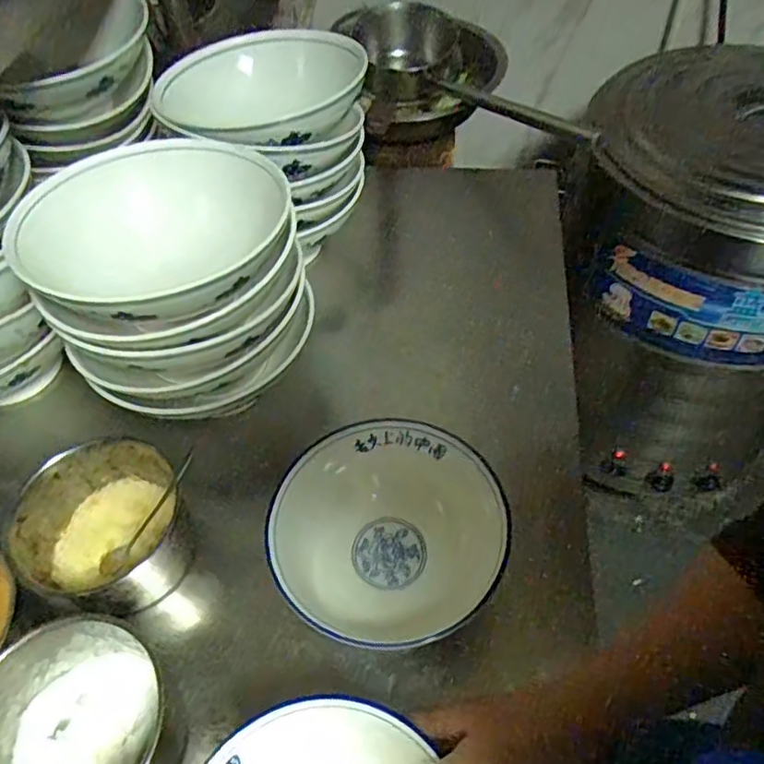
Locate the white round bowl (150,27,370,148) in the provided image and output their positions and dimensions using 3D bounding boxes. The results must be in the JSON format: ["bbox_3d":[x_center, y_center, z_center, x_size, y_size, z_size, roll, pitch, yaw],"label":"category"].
[{"bbox_3d":[-0.136,-0.325,0.731,0.242,0.083,0.177,-16,54,-9],"label":"white round bowl"}]

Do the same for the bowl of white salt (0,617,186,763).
[{"bbox_3d":[-0.241,0.268,0.482,0.127,0.092,0.139,-2,53,2],"label":"bowl of white salt"}]

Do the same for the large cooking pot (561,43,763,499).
[{"bbox_3d":[0.563,-0.149,1.125,0.458,0.718,0.435,-2,53,2],"label":"large cooking pot"}]

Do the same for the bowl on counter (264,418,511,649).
[{"bbox_3d":[0.001,0.136,0.562,0.195,0.093,0.182,-2,53,2],"label":"bowl on counter"}]

